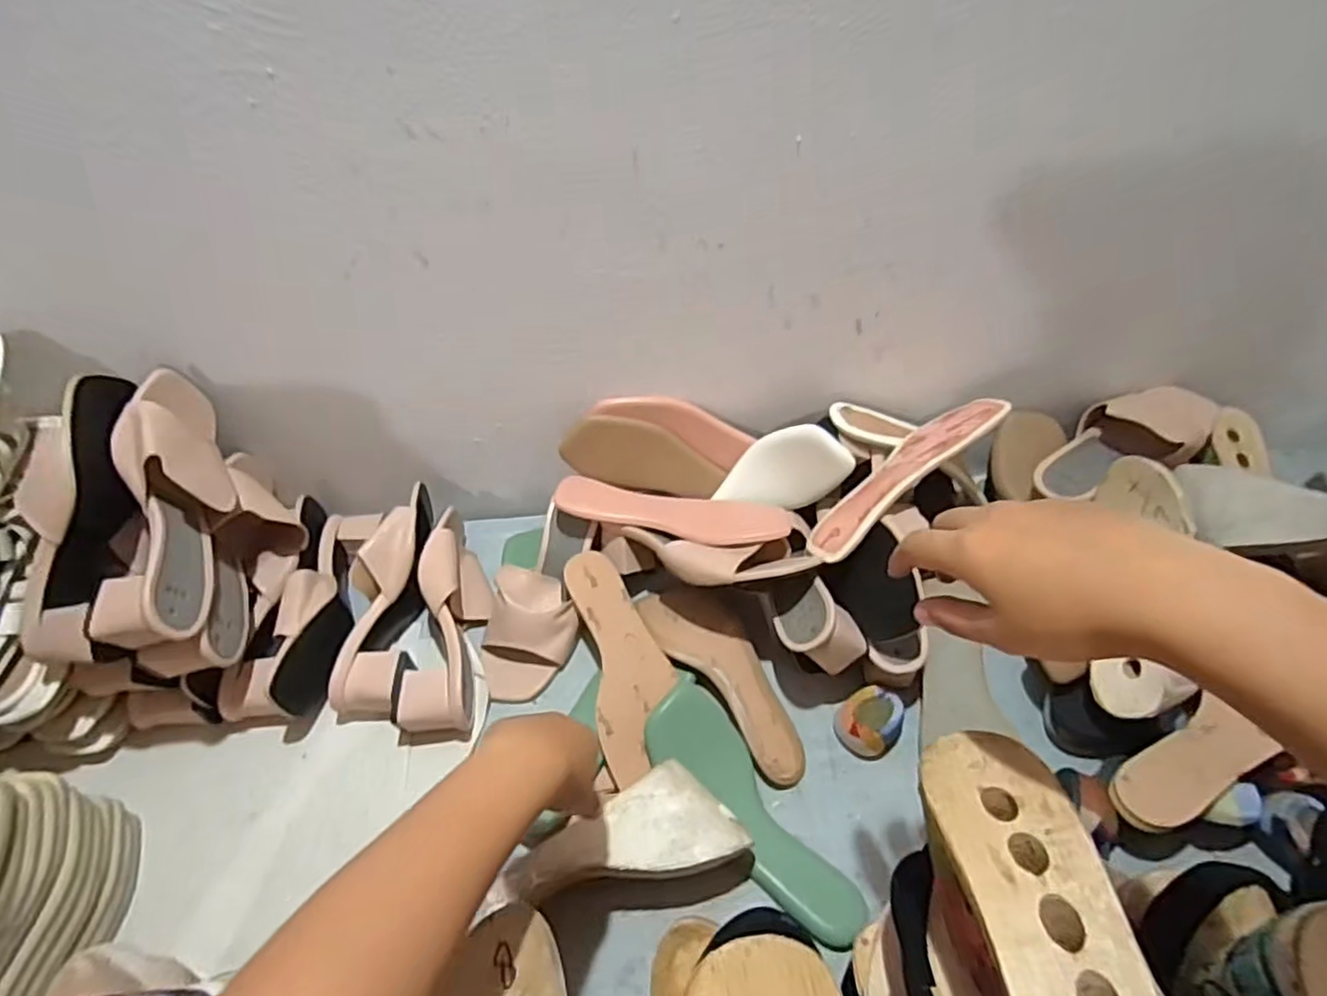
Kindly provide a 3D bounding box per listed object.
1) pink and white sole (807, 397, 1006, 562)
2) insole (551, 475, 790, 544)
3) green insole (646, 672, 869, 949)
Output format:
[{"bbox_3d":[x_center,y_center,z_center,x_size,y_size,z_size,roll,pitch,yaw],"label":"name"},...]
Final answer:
[{"bbox_3d":[0.233,-0.025,0.642,0.237,0.023,0.075,-42,22,-9],"label":"pink and white sole"},{"bbox_3d":[0.009,0.015,0.697,0.239,0.034,0.075,5,49,7],"label":"insole"},{"bbox_3d":[0.067,0.261,0.565,0.084,0.042,0.241,-27,53,-20],"label":"green insole"}]

